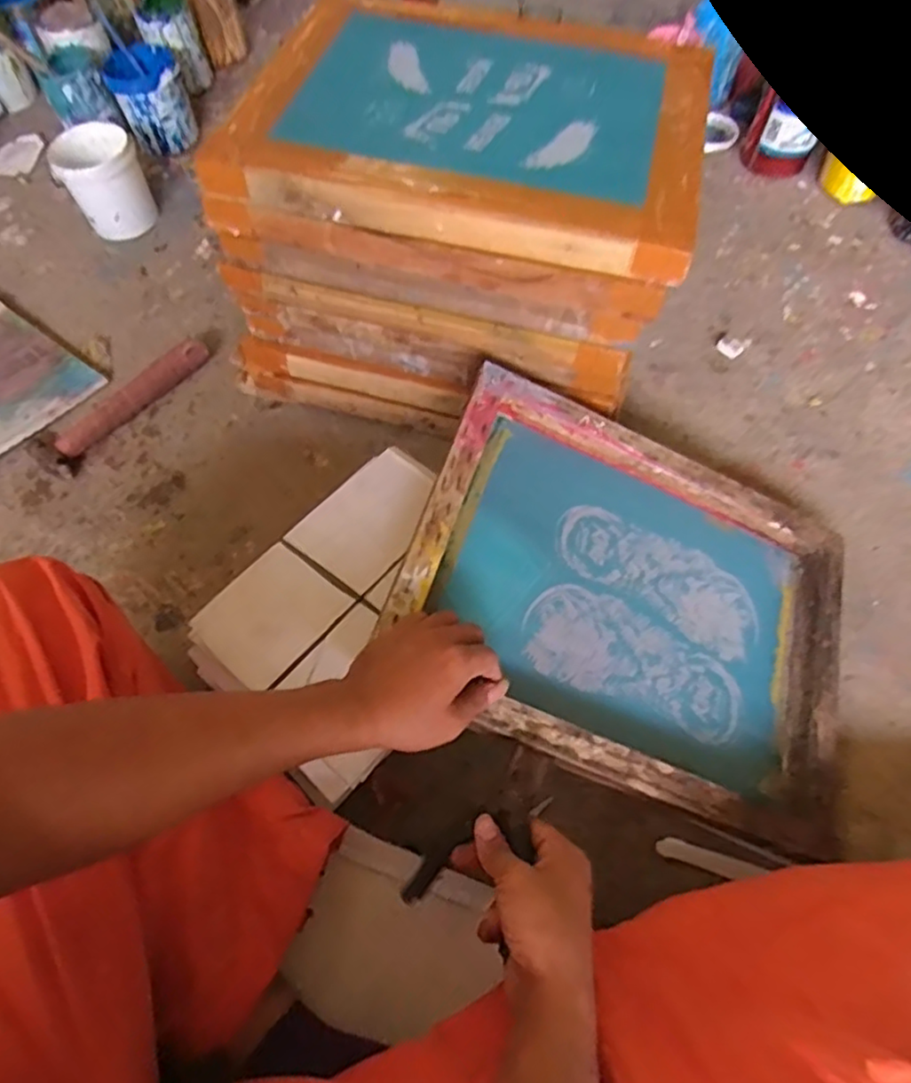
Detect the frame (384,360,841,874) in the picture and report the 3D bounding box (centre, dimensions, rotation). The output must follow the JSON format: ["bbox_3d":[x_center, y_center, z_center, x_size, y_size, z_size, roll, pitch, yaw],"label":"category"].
[{"bbox_3d":[0.173,0.056,0.643,0.437,0.045,0.346,24,65,-7],"label":"frame"}]

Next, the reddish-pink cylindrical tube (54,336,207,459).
[{"bbox_3d":[-0.447,-0.202,0.902,0.043,0.034,0.238,36,68,19],"label":"reddish-pink cylindrical tube"}]

